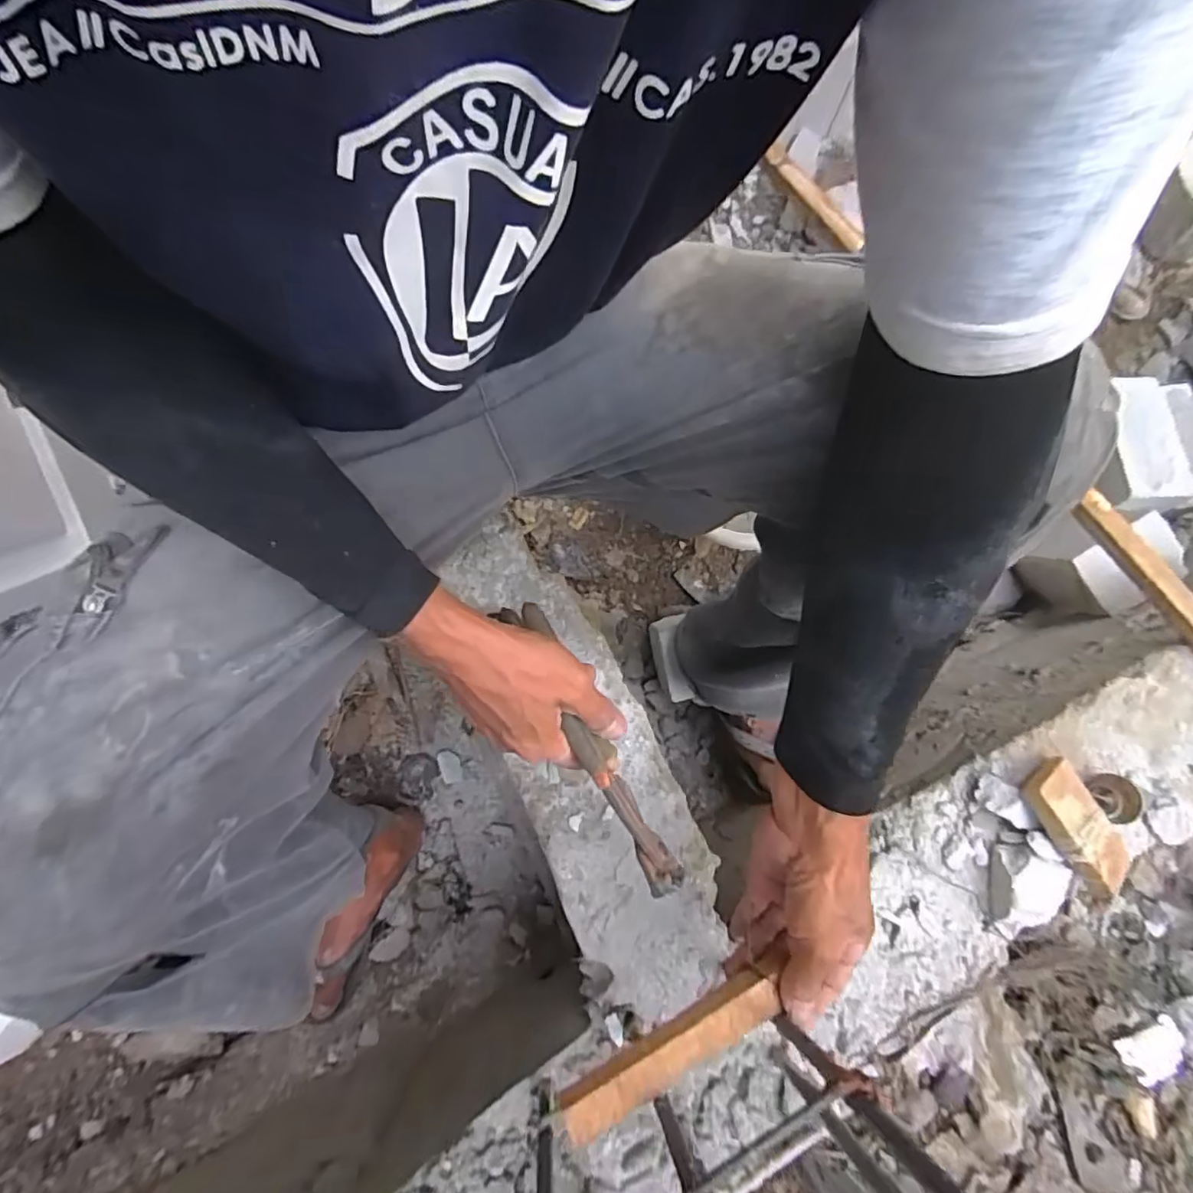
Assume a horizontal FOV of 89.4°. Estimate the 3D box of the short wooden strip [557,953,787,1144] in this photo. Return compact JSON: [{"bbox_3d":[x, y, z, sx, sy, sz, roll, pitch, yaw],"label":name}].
[{"bbox_3d":[0.053,0.285,0.382,0.158,0.019,0.026,-24,73,-15],"label":"short wooden strip"}]

